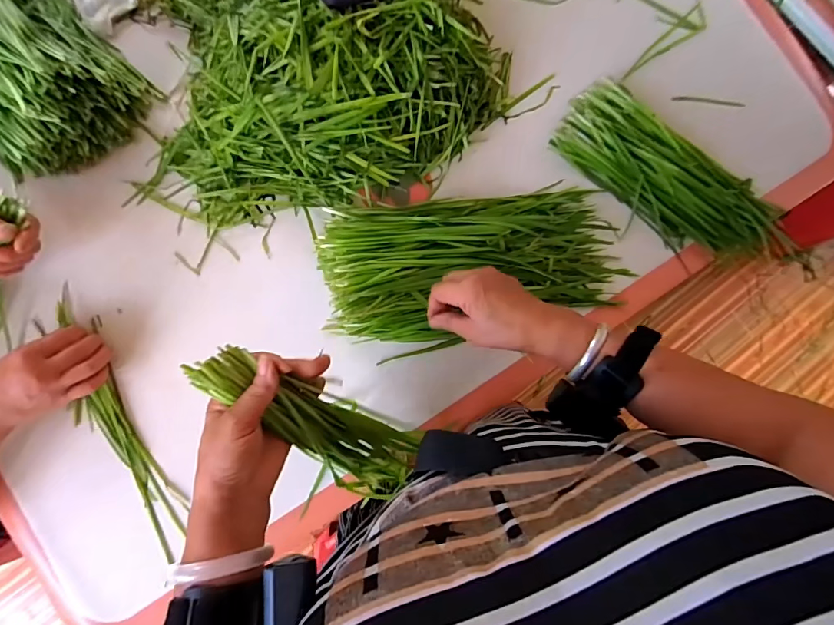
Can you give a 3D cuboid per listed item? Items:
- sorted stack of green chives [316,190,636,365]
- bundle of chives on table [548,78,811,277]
[{"bbox_3d":[0.078,-0.062,0.518,0.367,0.076,0.178,-8,82,-5],"label":"sorted stack of green chives"},{"bbox_3d":[0.357,-0.161,0.568,0.373,0.035,0.121,34,81,1],"label":"bundle of chives on table"}]

